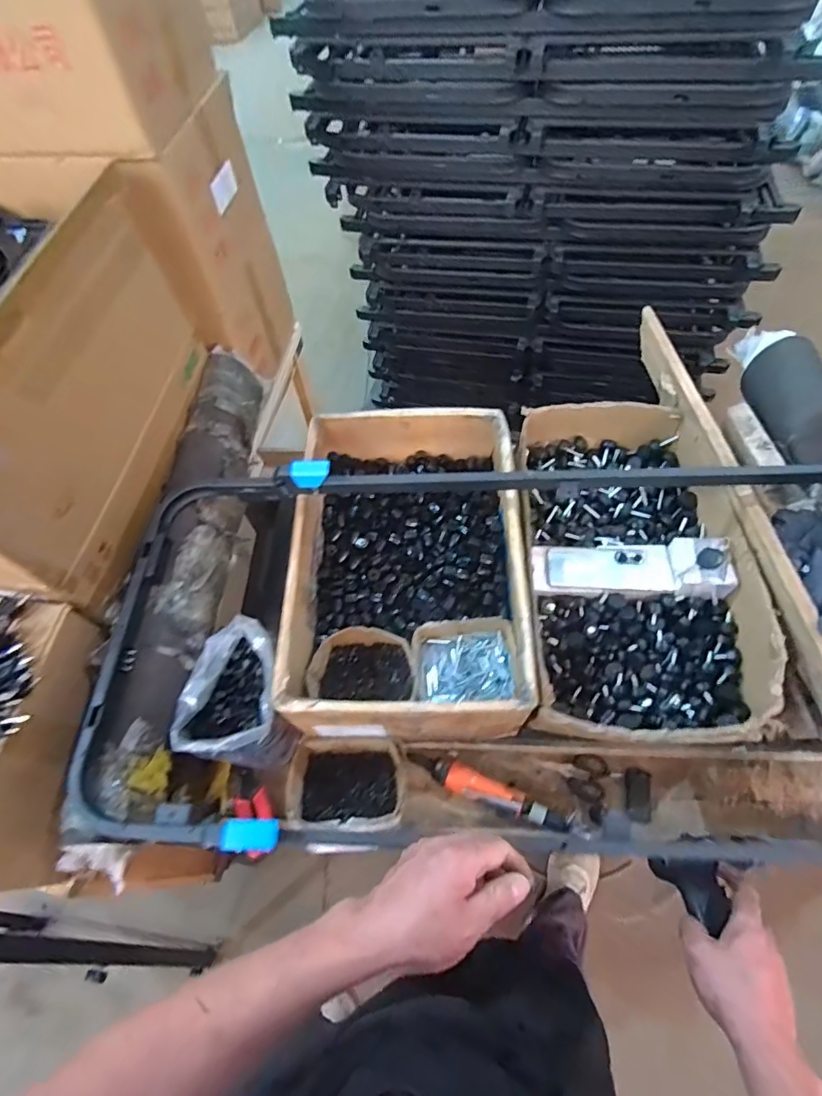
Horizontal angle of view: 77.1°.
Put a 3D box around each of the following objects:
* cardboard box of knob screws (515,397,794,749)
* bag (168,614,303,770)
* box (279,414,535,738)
[{"bbox_3d":[0.352,0.011,0.851,0.338,0.128,0.587,-1,60,4],"label":"cardboard box of knob screws"},{"bbox_3d":[-0.237,0.224,0.774,0.136,0.160,0.192,5,61,7],"label":"bag"},{"bbox_3d":[0.002,0.023,0.850,0.353,0.142,0.533,-2,60,3],"label":"box"}]

